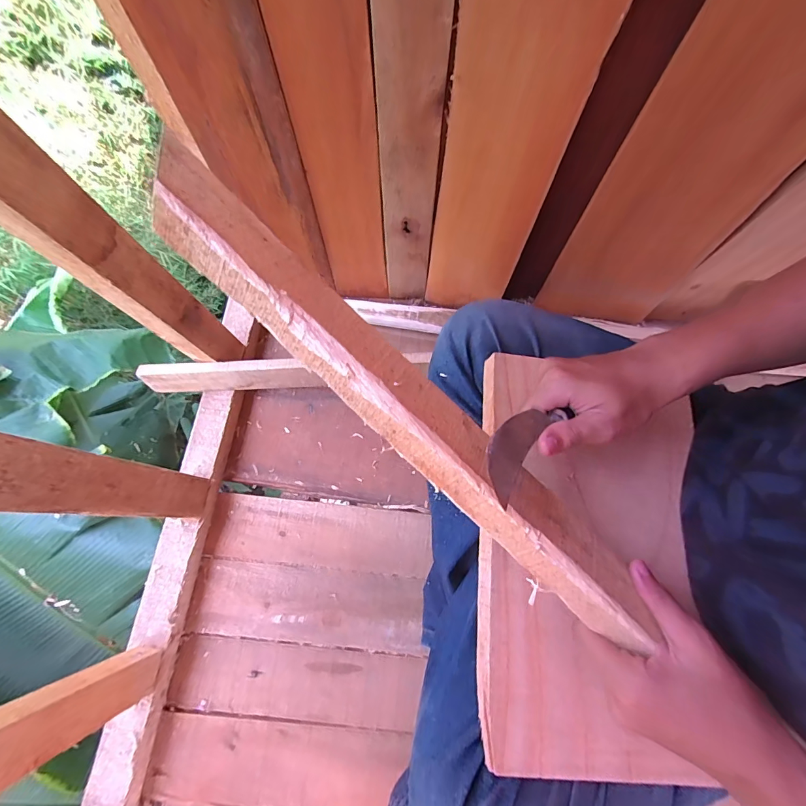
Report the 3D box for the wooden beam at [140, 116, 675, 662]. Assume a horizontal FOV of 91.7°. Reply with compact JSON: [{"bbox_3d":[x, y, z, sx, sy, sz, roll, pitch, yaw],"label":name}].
[{"bbox_3d":[0.002,0.001,0.257,0.429,0.026,0.053,43,79,-3],"label":"wooden beam"}]

